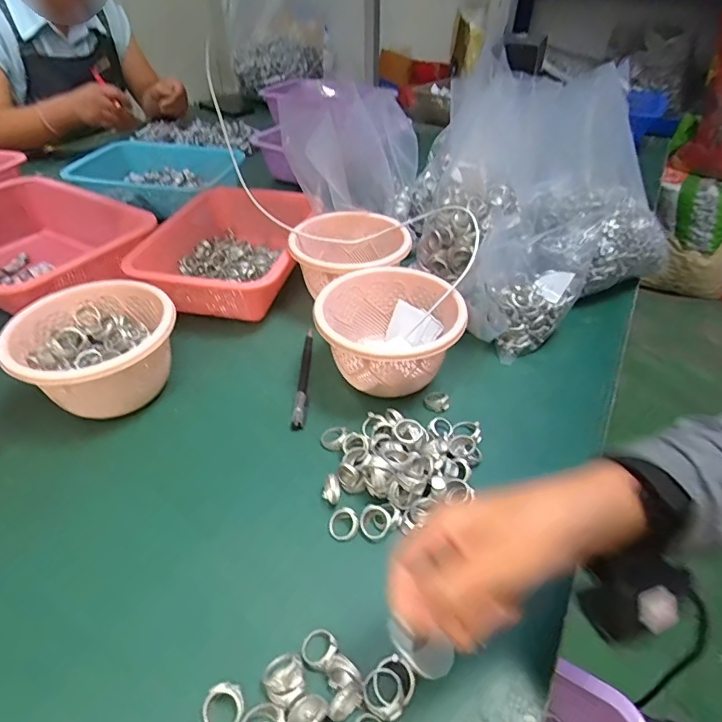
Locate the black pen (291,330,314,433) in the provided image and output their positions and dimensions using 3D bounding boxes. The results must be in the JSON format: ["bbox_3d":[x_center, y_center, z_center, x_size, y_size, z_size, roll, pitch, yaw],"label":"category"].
[{"bbox_3d":[-0.061,0.015,0.503,0.014,0.007,0.150,1,43,0],"label":"black pen"}]

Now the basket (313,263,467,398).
[{"bbox_3d":[0.028,-0.024,0.486,0.143,0.090,0.139,1,43,-1],"label":"basket"}]

